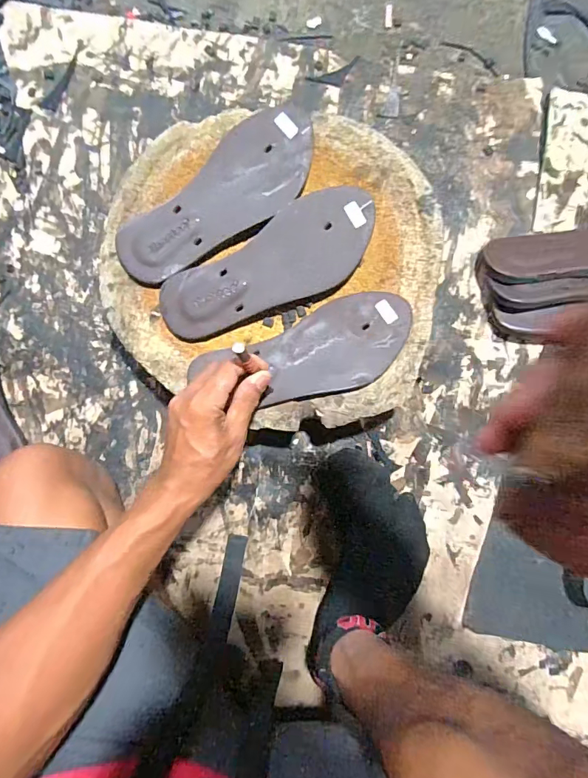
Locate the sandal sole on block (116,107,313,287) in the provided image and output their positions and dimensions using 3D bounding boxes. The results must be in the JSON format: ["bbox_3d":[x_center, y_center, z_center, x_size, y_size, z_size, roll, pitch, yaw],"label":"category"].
[{"bbox_3d":[-0.078,-0.200,0.459,0.240,0.021,0.085,-40,89,-2],"label":"sandal sole on block"}]

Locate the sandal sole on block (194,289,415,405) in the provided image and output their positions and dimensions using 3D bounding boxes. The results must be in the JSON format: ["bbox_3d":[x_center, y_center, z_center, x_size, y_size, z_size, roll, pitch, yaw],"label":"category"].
[{"bbox_3d":[0.019,-0.034,0.457,0.226,0.012,0.089,-21,88,-4],"label":"sandal sole on block"}]

